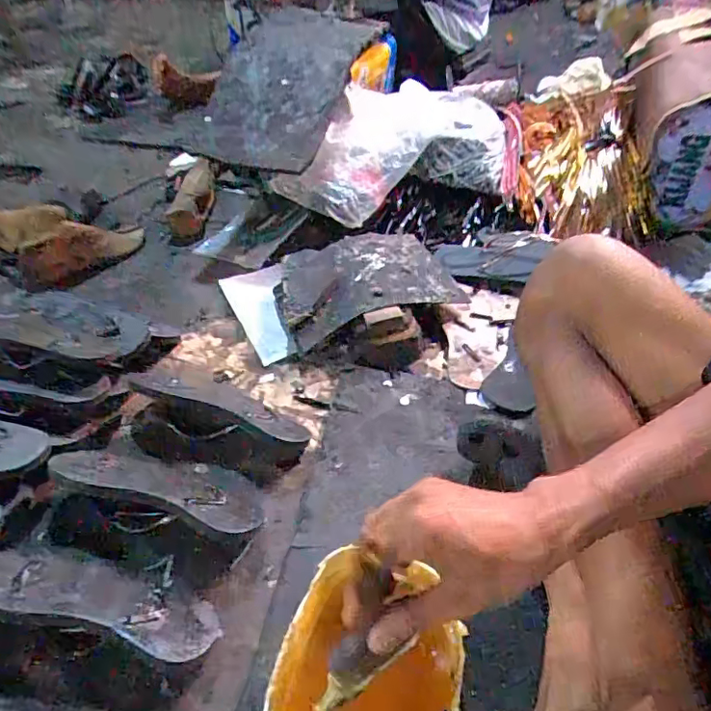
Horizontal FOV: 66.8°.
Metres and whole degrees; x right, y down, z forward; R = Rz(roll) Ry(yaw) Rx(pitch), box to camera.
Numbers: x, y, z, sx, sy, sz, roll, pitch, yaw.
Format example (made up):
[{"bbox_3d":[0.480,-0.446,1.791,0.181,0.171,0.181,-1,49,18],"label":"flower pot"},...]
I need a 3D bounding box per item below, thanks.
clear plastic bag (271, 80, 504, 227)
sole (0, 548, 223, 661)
[{"bbox_3d":[0.057,-0.403,1.009,0.419,0.107,0.394,-9,44,-7],"label":"clear plastic bag"},{"bbox_3d":[-0.241,0.222,0.496,0.234,0.013,0.073,14,18,7],"label":"sole"}]

